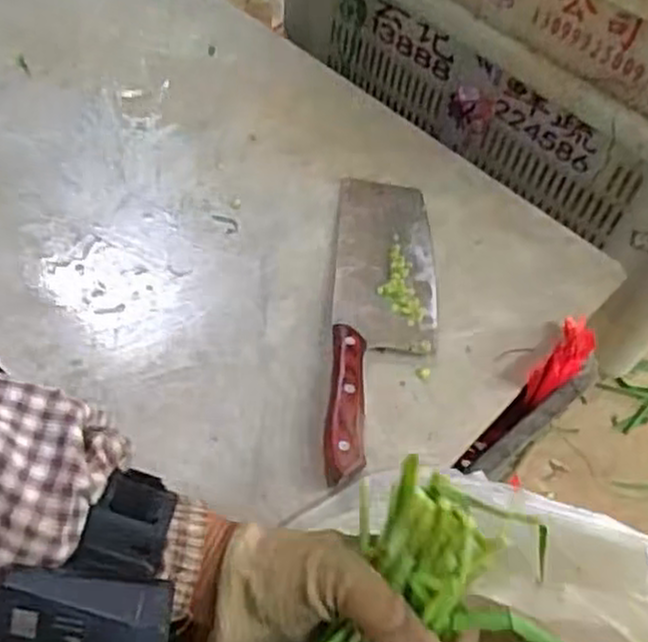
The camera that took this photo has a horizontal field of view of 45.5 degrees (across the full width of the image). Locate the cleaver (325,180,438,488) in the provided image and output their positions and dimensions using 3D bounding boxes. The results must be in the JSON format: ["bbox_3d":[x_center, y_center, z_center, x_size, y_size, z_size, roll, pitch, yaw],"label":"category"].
[{"bbox_3d":[0.046,-0.012,0.570,0.078,0.019,0.279,5,52,-2],"label":"cleaver"}]

